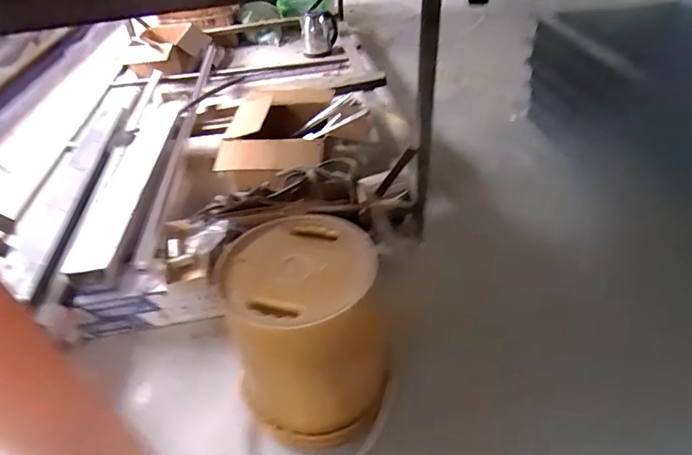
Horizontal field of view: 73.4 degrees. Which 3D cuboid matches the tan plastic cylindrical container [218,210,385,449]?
[{"bbox_3d":[-0.066,0.186,0.862,0.261,0.298,0.278,-7,39,-2],"label":"tan plastic cylindrical container"}]

